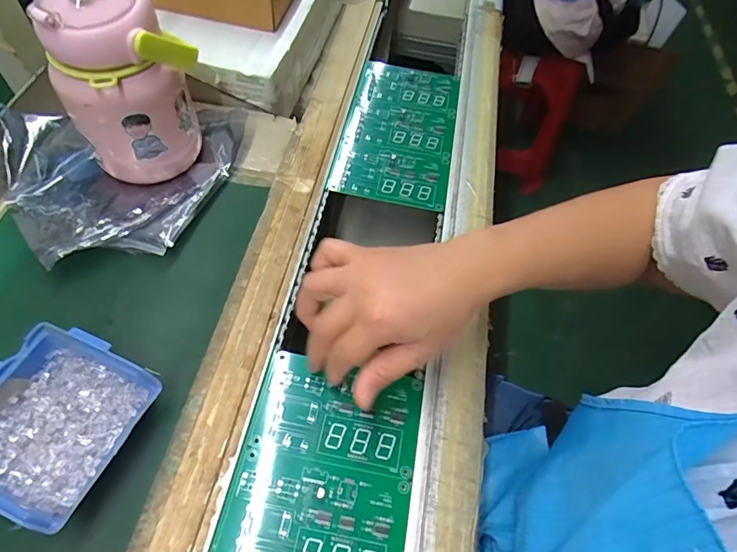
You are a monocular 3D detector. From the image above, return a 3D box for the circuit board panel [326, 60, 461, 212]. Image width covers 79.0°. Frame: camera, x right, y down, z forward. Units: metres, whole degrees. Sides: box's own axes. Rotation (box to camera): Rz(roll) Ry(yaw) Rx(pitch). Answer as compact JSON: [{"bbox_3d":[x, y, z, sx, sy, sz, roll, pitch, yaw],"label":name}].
[{"bbox_3d":[0.036,-0.169,0.507,0.120,0.008,0.214,11,56,3],"label":"circuit board panel"}]

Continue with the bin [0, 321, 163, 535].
[{"bbox_3d":[-0.204,0.094,0.295,0.099,0.046,0.103,24,59,10],"label":"bin"}]

